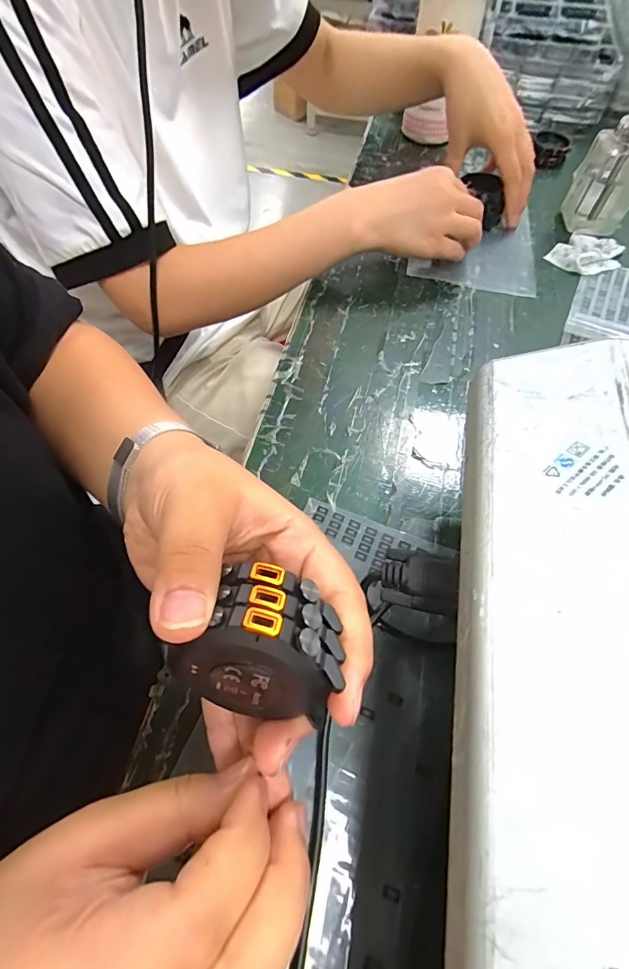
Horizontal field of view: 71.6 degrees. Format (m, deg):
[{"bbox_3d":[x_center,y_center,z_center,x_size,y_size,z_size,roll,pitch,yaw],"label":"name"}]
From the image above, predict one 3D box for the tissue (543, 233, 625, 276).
[{"bbox_3d":[0.292,-0.245,0.459,0.077,0.013,0.057,-37,67,-22],"label":"tissue"}]

